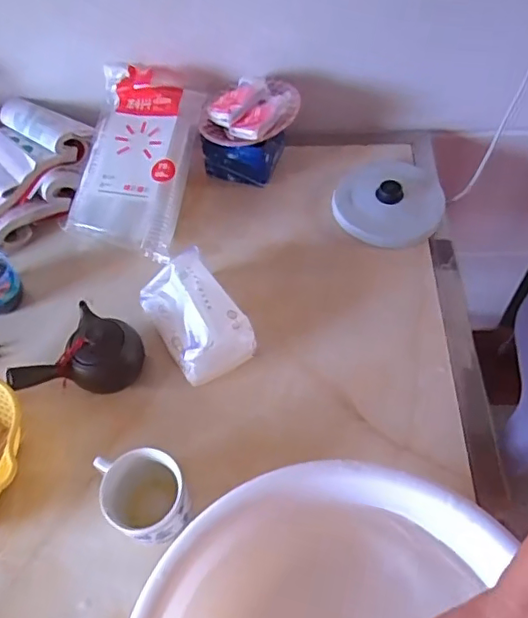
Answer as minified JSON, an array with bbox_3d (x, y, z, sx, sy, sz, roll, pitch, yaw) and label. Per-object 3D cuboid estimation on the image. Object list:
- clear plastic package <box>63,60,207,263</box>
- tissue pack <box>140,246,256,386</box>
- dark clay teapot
[{"bbox_3d":[-0.175,-0.207,0.770,0.145,0.042,0.260,10,75,1],"label":"clear plastic package"},{"bbox_3d":[-0.080,0.008,0.649,0.085,0.075,0.138,-31,59,-18],"label":"tissue pack"},{"bbox_3d":[-0.198,0.059,0.618,0.092,0.067,0.119,22,59,17],"label":"dark clay teapot"}]

